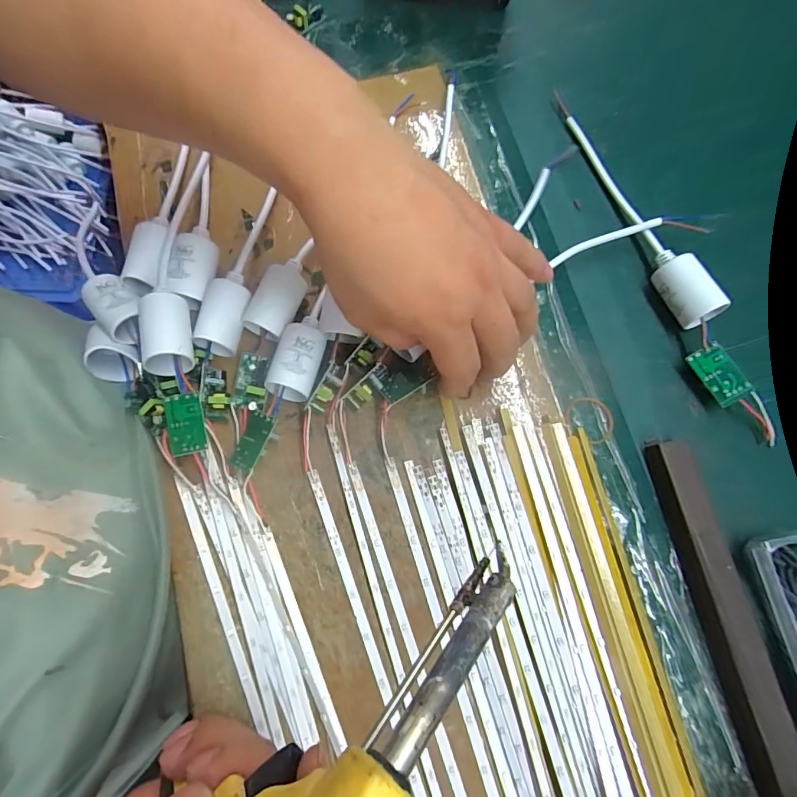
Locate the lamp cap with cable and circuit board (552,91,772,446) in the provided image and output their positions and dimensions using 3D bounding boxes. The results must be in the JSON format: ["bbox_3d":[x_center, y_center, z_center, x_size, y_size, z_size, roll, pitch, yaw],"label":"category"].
[{"bbox_3d":[0.177,-0.098,0.309,0.028,0.033,0.269,-21,76,-4],"label":"lamp cap with cable and circuit board"}]

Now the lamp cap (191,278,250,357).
[{"bbox_3d":[-0.111,-0.052,0.292,0.026,0.030,0.044,15,77,5],"label":"lamp cap"}]

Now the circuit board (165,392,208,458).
[{"bbox_3d":[-0.127,0.016,0.269,0.020,0.004,0.035,-12,86,-10],"label":"circuit board"}]

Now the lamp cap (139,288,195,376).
[{"bbox_3d":[-0.135,-0.040,0.268,0.028,0.022,0.048,-8,76,-2],"label":"lamp cap"}]

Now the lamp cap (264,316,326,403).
[{"bbox_3d":[-0.061,-0.025,0.286,0.027,0.027,0.052,17,77,6],"label":"lamp cap"}]

